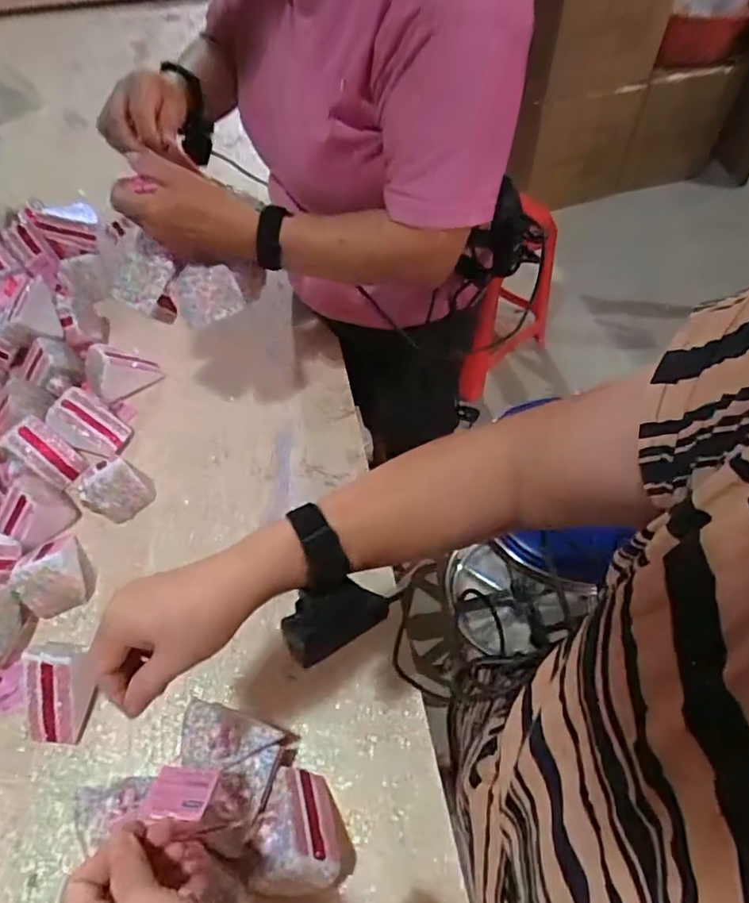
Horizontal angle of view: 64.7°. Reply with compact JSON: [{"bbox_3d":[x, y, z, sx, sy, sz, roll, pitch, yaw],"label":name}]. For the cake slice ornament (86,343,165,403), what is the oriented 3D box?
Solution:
[{"bbox_3d":[-0.341,-0.107,0.799,0.092,0.066,0.065,-25,59,-14],"label":"cake slice ornament"}]

